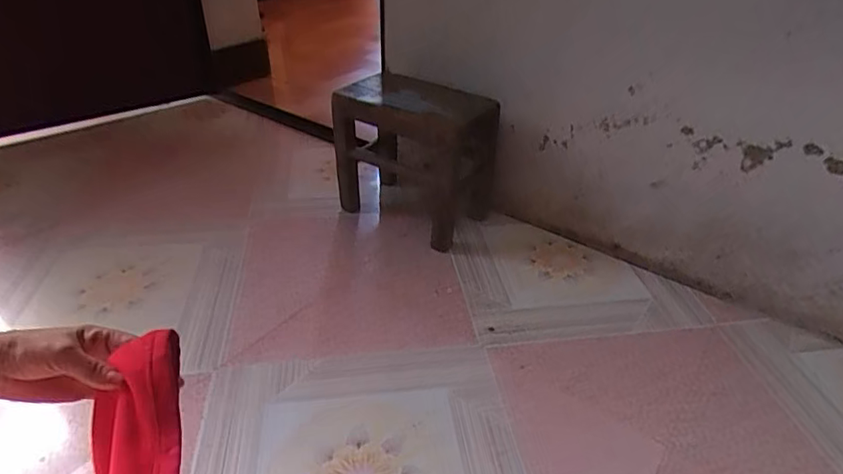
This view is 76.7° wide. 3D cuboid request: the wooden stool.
[{"bbox_3d":[-0.029,-0.176,1.147,0.323,0.274,0.216,25,41,30],"label":"wooden stool"}]

